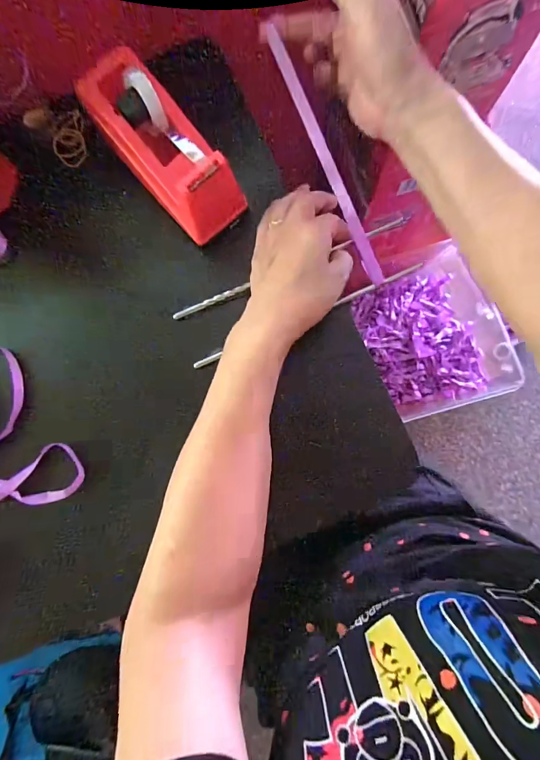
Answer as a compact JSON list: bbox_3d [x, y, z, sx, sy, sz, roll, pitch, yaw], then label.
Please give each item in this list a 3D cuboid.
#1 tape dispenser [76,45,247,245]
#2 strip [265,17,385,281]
[{"bbox_3d":[-0.088,-0.196,0.302,0.069,0.066,0.158,-40,94,-2],"label":"tape dispenser"},{"bbox_3d":[0.052,-0.185,0.310,0.011,0.010,0.217,-23,91,1],"label":"strip"}]

